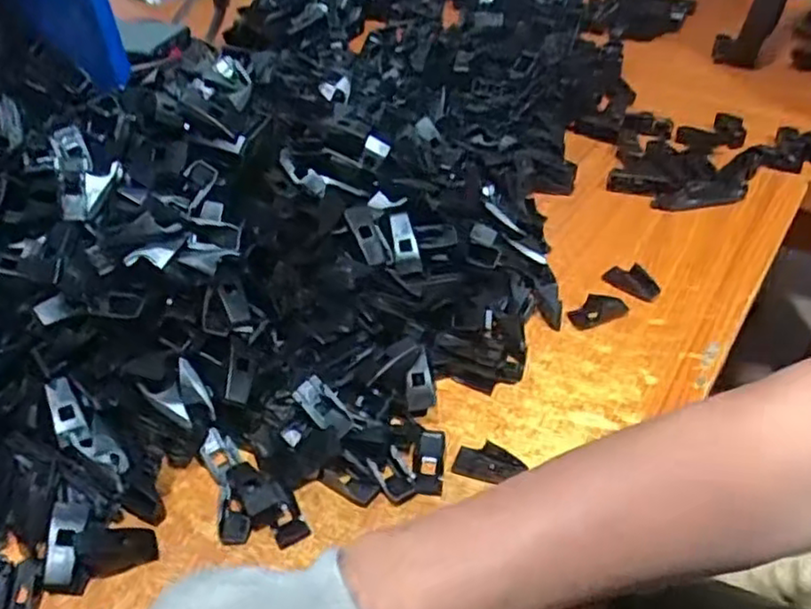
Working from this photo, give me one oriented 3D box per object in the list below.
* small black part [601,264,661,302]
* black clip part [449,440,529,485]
[{"bbox_3d":[0.167,-0.018,0.509,0.041,0.012,0.024,20,46,21],"label":"small black part"},{"bbox_3d":[0.049,0.092,0.402,0.039,0.006,0.024,13,44,15],"label":"black clip part"}]

